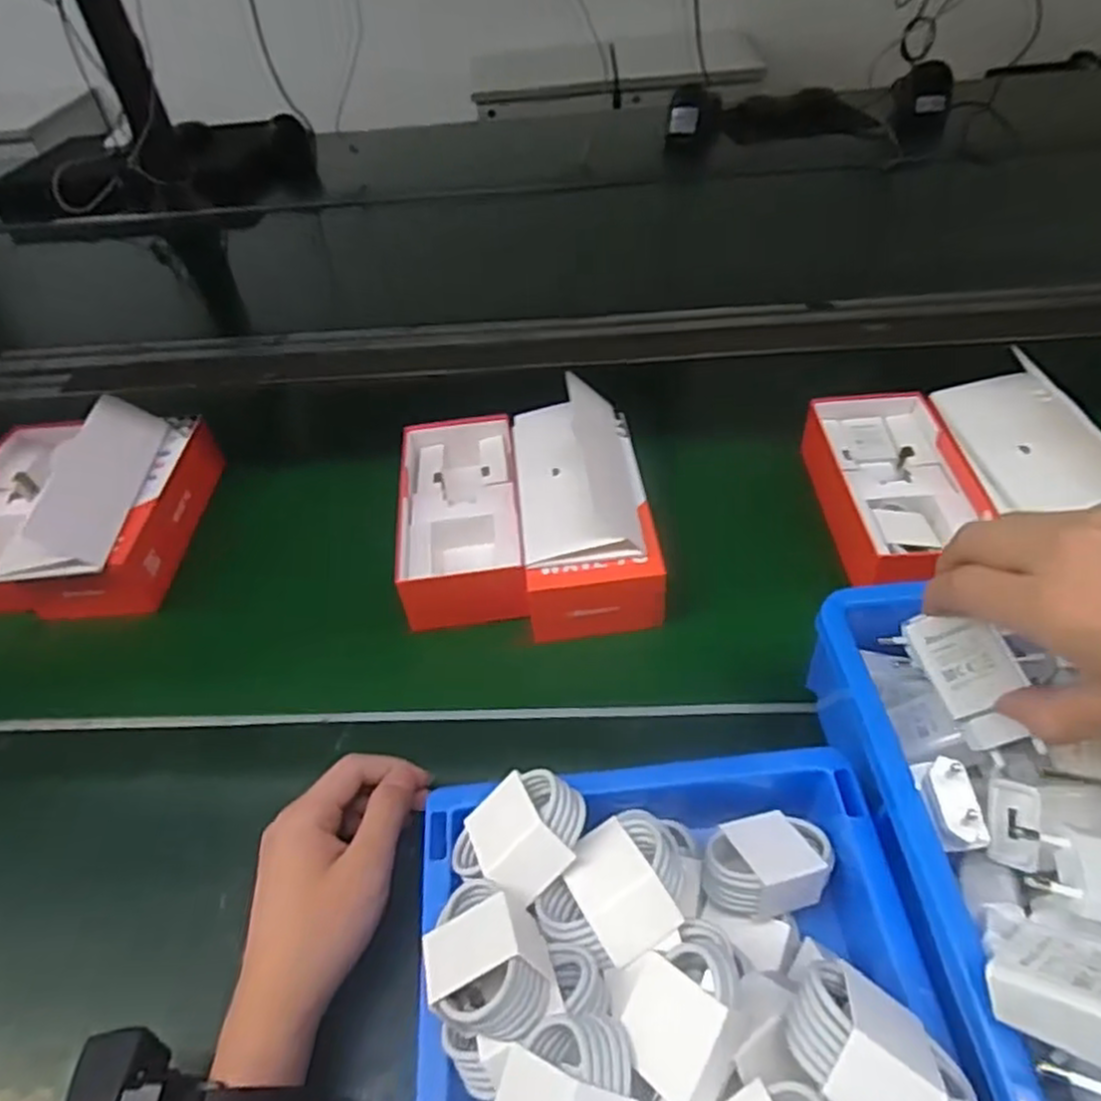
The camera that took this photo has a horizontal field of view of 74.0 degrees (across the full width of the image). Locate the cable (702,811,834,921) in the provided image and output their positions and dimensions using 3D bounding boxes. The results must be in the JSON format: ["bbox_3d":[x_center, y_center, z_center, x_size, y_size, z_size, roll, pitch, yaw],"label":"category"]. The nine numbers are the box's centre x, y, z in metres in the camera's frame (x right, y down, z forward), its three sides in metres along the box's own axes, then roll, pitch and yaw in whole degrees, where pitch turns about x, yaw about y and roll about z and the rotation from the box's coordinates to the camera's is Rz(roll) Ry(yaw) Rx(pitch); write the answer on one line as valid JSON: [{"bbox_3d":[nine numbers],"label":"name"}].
[{"bbox_3d":[0.104,0.147,0.348,0.061,0.024,0.042,-17,46,-10],"label":"cable"}]

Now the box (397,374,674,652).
[{"bbox_3d":[-0.023,-0.044,0.543,0.178,0.086,0.207,-8,45,0],"label":"box"}]

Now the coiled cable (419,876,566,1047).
[{"bbox_3d":[-0.025,0.167,0.297,0.043,0.029,0.064,-30,17,-6],"label":"coiled cable"}]

